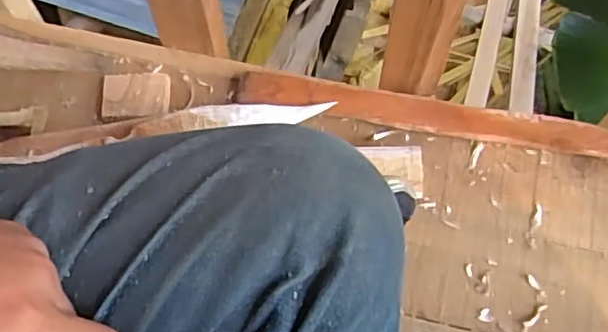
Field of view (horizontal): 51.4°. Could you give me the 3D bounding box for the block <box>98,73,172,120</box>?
[{"bbox_3d":[-0.152,-0.063,0.566,0.061,0.007,0.043,-1,66,1],"label":"block"}]

